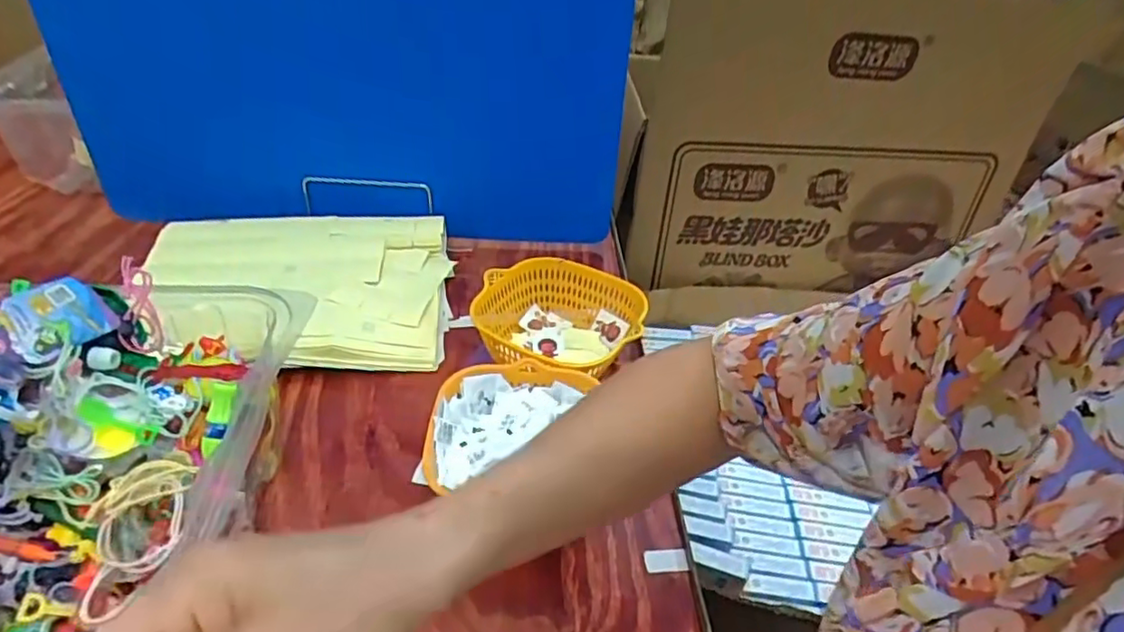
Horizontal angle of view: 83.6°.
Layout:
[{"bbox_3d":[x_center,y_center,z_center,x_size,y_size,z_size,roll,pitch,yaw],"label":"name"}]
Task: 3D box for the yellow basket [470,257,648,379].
[{"bbox_3d":[-0.010,0.006,0.611,0.133,0.061,0.144,30,44,28],"label":"yellow basket"}]

